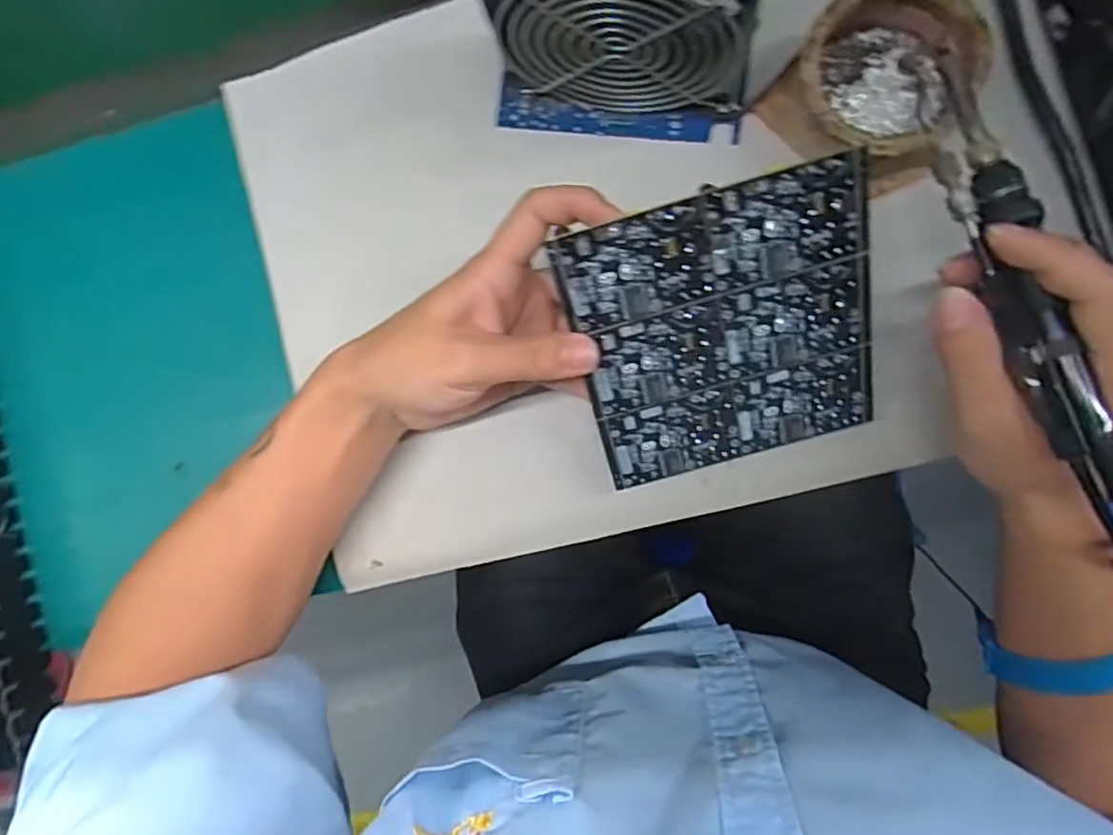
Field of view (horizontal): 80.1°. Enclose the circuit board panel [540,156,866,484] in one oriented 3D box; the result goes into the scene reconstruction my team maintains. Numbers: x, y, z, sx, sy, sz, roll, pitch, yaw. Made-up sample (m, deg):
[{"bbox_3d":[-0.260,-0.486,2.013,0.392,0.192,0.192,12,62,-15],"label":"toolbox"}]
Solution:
[{"bbox_3d":[0.080,-0.036,0.312,0.133,0.004,0.138,-16,122,5],"label":"circuit board panel"}]

